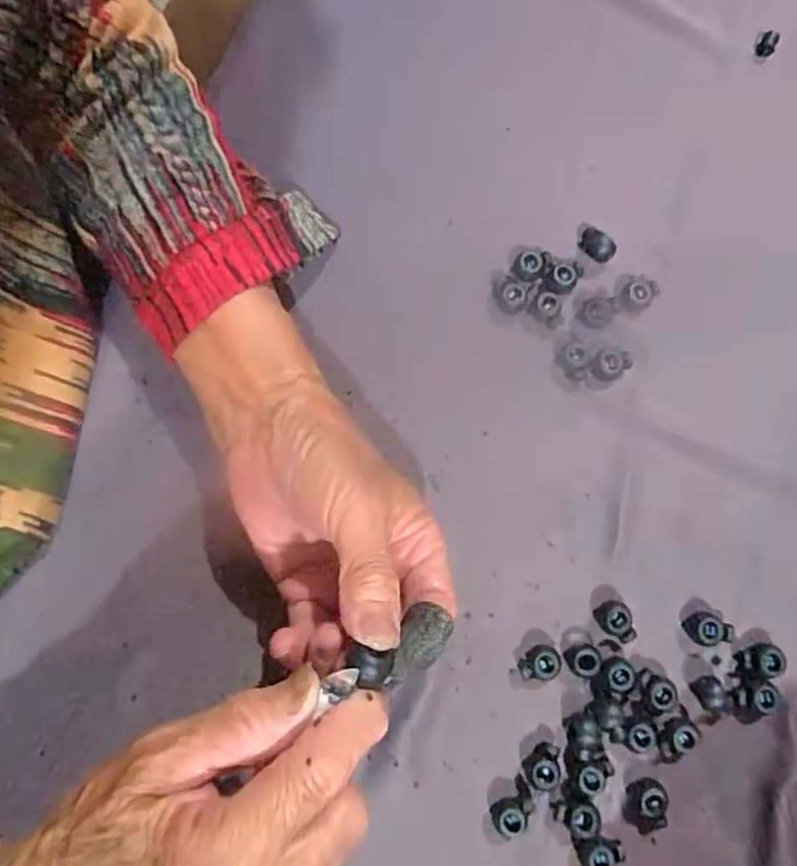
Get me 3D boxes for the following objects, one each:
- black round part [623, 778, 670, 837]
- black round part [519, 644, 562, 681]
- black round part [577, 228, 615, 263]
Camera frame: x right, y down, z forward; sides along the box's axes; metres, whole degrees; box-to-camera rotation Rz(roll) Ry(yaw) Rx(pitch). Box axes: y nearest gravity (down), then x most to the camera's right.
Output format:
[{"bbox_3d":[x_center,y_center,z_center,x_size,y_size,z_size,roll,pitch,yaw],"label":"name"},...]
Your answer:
[{"bbox_3d":[0.110,0.167,0.286,0.016,0.011,0.024,6,80,3],"label":"black round part"},{"bbox_3d":[0.065,0.106,0.299,0.019,0.011,0.015,0,79,2],"label":"black round part"},{"bbox_3d":[0.103,-0.097,0.333,0.019,0.013,0.011,35,82,7],"label":"black round part"}]

